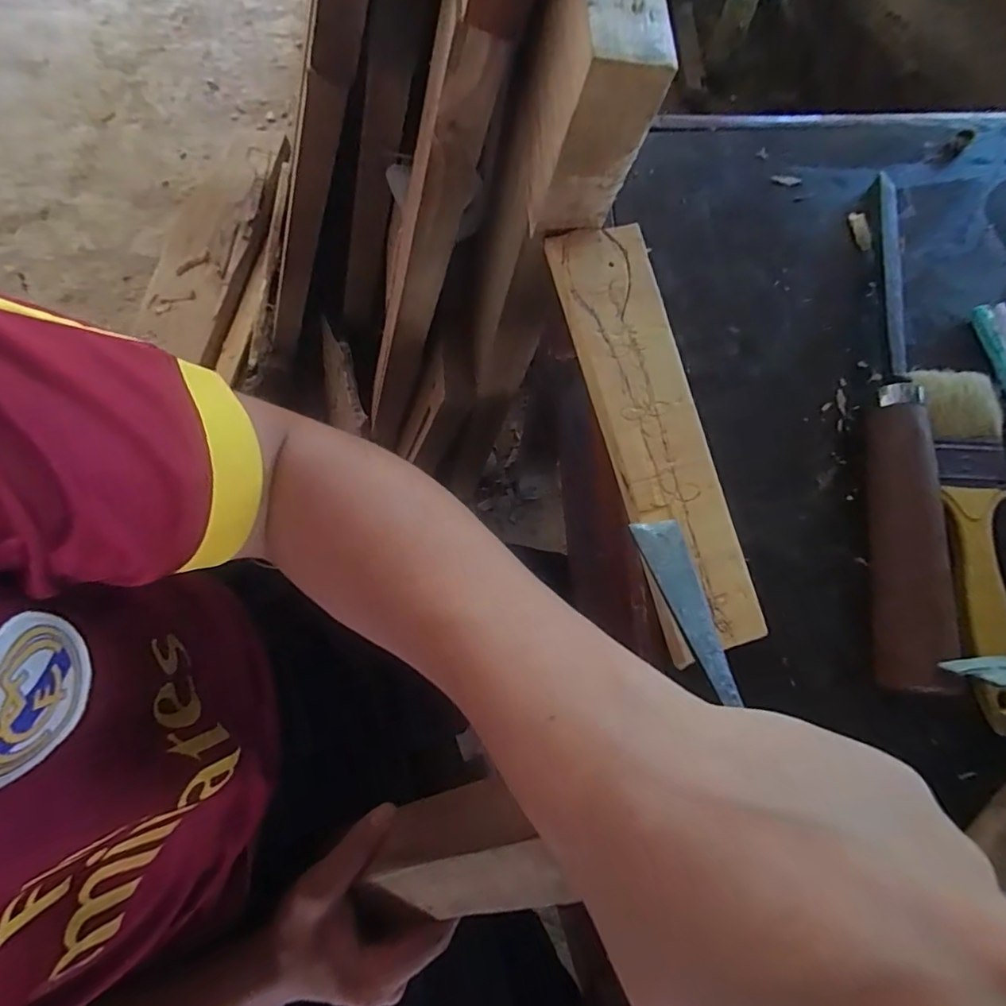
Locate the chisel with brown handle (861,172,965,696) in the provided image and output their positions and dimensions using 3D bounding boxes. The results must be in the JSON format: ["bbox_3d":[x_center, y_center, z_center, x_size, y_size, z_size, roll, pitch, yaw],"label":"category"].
[{"bbox_3d":[0.199,-0.054,0.279,0.028,0.034,0.286,8,75,1],"label":"chisel with brown handle"}]

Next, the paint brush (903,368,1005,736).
[{"bbox_3d":[0.232,0.013,0.263,0.053,0.014,0.174,0,75,-1],"label":"paint brush"}]

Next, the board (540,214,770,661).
[{"bbox_3d":[0.074,-0.041,0.283,0.050,0.020,0.228,-12,75,-4],"label":"board"}]

